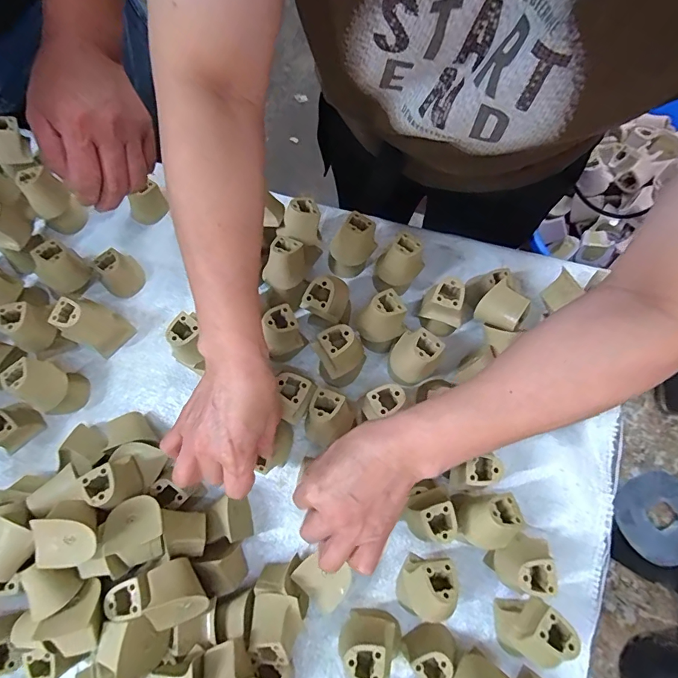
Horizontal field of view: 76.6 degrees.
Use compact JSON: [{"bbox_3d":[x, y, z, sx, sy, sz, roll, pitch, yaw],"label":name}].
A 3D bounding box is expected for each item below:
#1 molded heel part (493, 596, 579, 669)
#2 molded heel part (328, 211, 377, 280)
[{"bbox_3d":[0.163,0.248,0.358,0.045,0.070,0.045,0,73,1],"label":"molded heel part"},{"bbox_3d":[0.014,-0.098,0.464,0.050,0.071,0.045,-36,76,-10],"label":"molded heel part"}]

